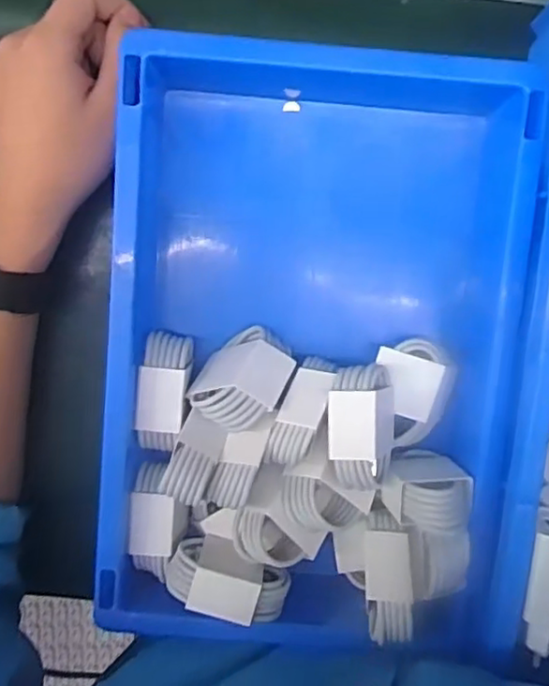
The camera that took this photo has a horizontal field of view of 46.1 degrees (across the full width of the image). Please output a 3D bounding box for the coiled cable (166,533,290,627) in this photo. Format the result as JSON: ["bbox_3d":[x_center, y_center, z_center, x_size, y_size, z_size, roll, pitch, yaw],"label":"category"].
[{"bbox_3d":[-0.025,0.130,0.355,0.064,0.037,0.031,23,92,-4],"label":"coiled cable"}]

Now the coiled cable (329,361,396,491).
[{"bbox_3d":[0.047,0.044,0.346,0.039,0.029,0.064,0,94,-3],"label":"coiled cable"}]

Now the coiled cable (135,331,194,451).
[{"bbox_3d":[-0.061,0.027,0.355,0.026,0.025,0.063,9,93,-3],"label":"coiled cable"}]

